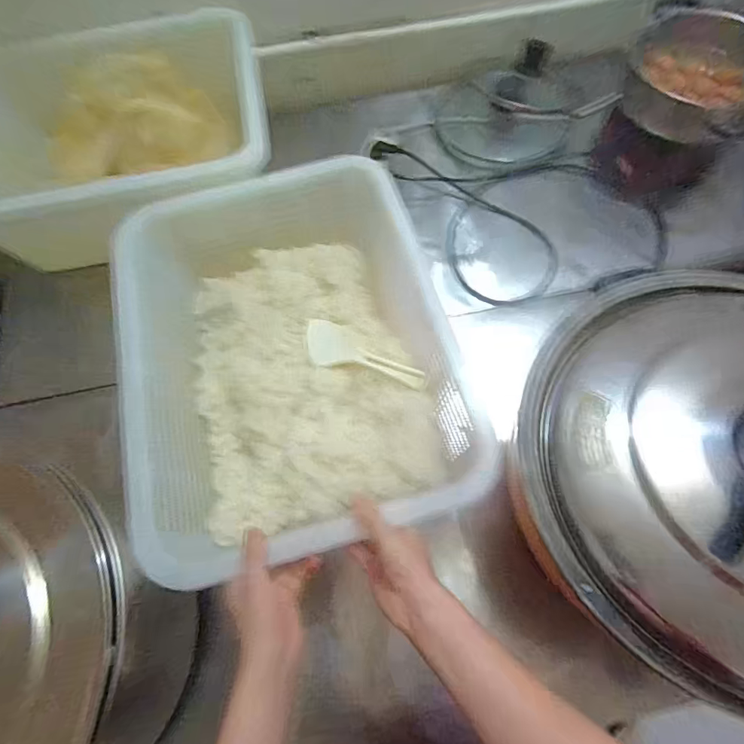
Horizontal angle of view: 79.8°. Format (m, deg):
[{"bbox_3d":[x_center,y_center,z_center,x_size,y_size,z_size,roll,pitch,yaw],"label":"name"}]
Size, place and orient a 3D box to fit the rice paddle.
[{"bbox_3d":[-0.019,-0.024,0.665,0.214,0.022,0.075,23,69,26],"label":"rice paddle"}]

